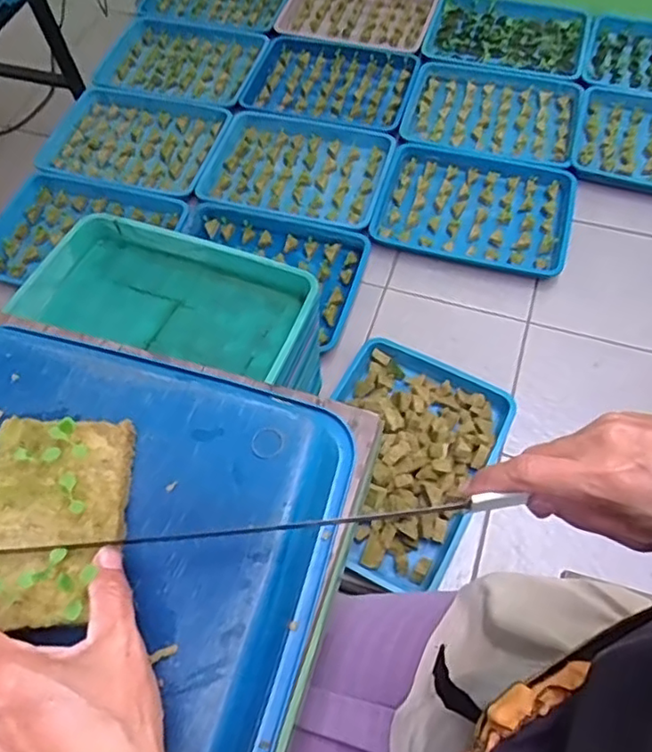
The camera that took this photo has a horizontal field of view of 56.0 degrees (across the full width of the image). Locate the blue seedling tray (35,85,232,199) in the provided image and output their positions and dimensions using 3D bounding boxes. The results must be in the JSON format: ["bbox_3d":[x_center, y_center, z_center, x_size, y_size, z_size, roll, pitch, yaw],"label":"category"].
[{"bbox_3d":[-0.470,-0.579,1.513,0.415,0.039,0.331,14,61,11],"label":"blue seedling tray"}]

